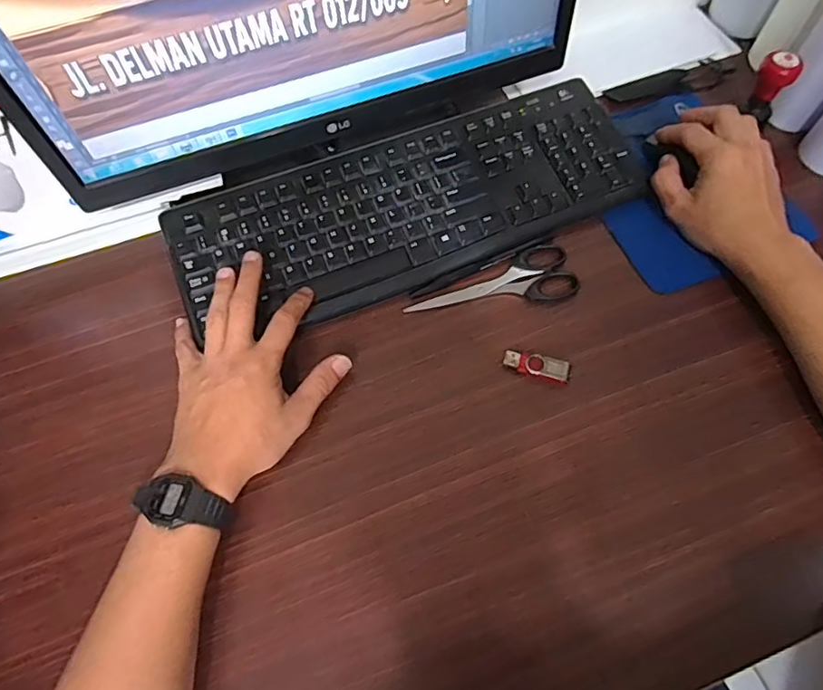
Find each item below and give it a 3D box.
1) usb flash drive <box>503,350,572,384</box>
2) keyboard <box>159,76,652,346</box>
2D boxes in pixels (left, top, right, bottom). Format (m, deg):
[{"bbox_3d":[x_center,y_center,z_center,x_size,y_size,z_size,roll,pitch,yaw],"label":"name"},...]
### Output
[{"bbox_3d":[0.102,0.016,0.432,0.053,0.007,0.018,17,68,5],"label":"usb flash drive"},{"bbox_3d":[0.001,-0.132,0.496,0.433,0.016,0.157,-18,69,-8],"label":"keyboard"}]

